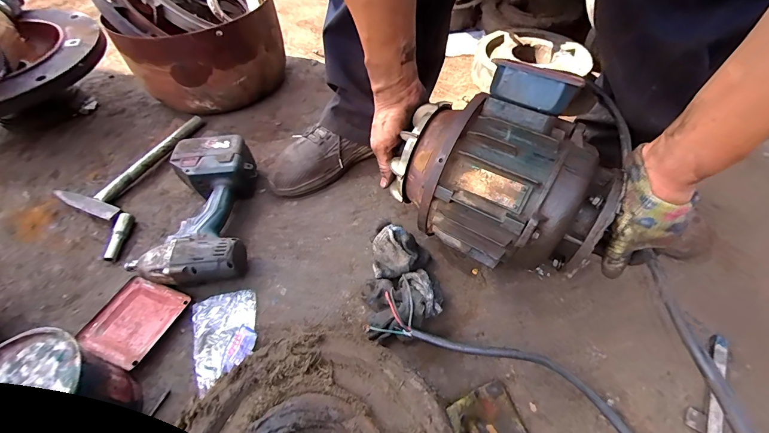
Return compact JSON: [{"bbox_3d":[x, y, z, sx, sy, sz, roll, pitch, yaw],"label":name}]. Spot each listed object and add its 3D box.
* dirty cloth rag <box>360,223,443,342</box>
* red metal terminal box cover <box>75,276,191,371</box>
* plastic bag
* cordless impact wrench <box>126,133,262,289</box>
[{"bbox_3d":[0.019,0.083,0.442,0.098,0.058,0.143,-5,52,-3],"label":"dirty cloth rag"},{"bbox_3d":[-0.327,0.136,0.439,0.097,0.011,0.101,15,54,13],"label":"red metal terminal box cover"},{"bbox_3d":[-0.202,0.146,0.420,0.080,0.026,0.108,-18,54,-12],"label":"plastic bag"},{"bbox_3d":[-0.278,-0.013,0.510,0.151,0.078,0.238,-5,52,-2],"label":"cordless impact wrench"}]

